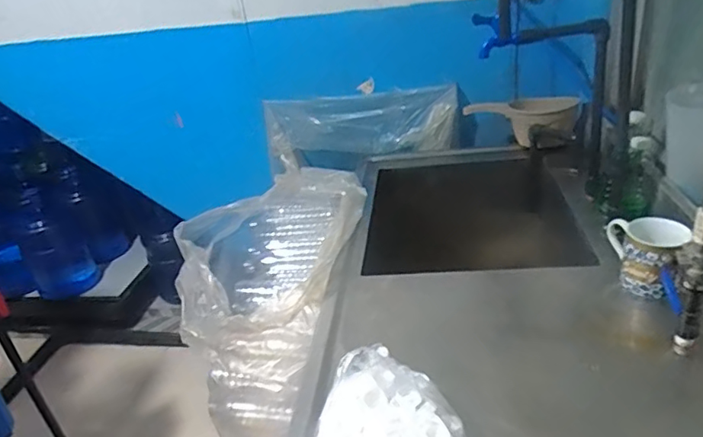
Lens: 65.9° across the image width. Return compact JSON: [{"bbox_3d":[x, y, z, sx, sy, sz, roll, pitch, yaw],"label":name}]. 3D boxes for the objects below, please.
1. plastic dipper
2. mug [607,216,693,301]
[{"bbox_3d":[0.438,-0.248,1.424,0.287,0.096,0.157,2,29,18],"label":"plastic dipper"},{"bbox_3d":[0.466,0.056,0.862,0.112,0.102,0.100,8,31,27],"label":"mug"}]

